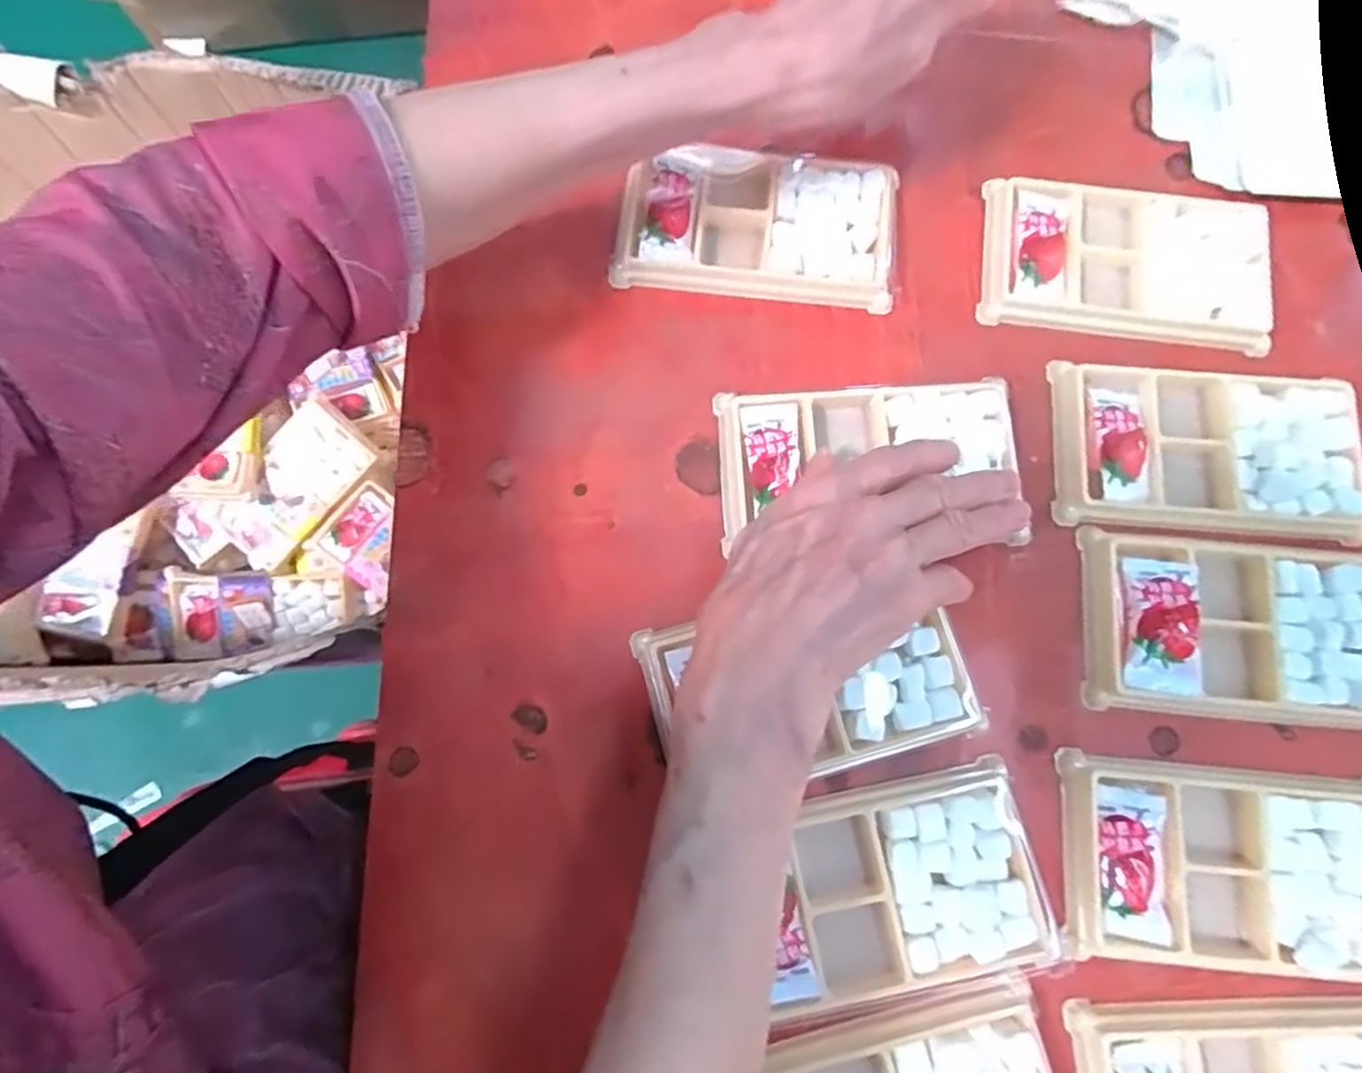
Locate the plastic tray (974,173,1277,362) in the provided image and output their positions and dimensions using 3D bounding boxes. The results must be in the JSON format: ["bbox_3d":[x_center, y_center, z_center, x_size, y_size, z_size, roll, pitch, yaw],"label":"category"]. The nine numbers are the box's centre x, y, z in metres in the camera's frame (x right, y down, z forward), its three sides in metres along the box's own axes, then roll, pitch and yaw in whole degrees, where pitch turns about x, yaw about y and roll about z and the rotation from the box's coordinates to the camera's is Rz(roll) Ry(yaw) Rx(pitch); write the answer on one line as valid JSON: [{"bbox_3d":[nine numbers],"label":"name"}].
[{"bbox_3d":[0.217,-0.133,0.338,0.133,0.011,0.074,8,77,2],"label":"plastic tray"}]

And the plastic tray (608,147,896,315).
[{"bbox_3d":[0.039,-0.155,0.344,0.133,0.020,0.072,7,77,1],"label":"plastic tray"}]

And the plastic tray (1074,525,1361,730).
[{"bbox_3d":[0.245,0.038,0.301,0.131,0.016,0.081,5,77,1],"label":"plastic tray"}]

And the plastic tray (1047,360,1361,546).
[{"bbox_3d":[0.239,-0.039,0.316,0.130,0.010,0.074,4,77,1],"label":"plastic tray"}]

